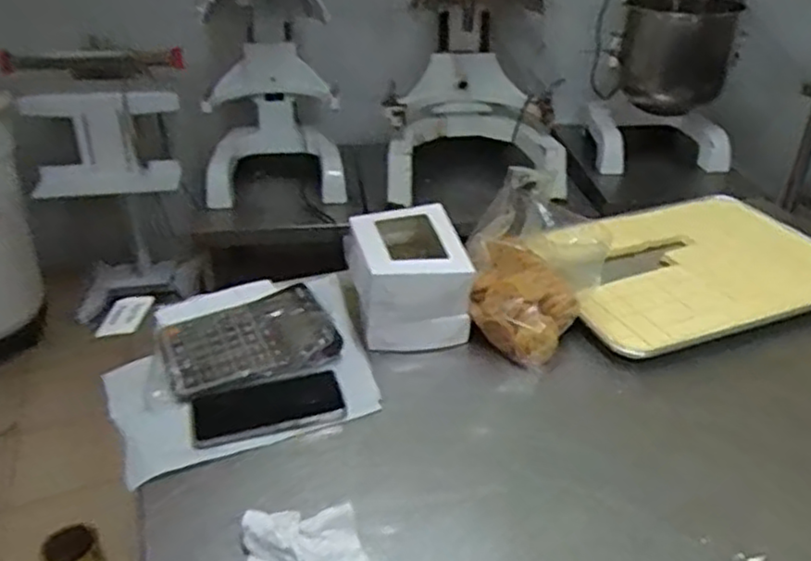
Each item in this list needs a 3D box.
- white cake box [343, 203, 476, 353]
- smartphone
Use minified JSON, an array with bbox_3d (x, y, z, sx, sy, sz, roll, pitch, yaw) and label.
[{"bbox_3d":[0.003,0.000,0.954,0.140,0.133,0.195,-7,31,-7],"label":"white cake box"},{"bbox_3d":[-0.152,0.142,0.789,0.167,0.009,0.080,-12,32,-17],"label":"smartphone"}]

